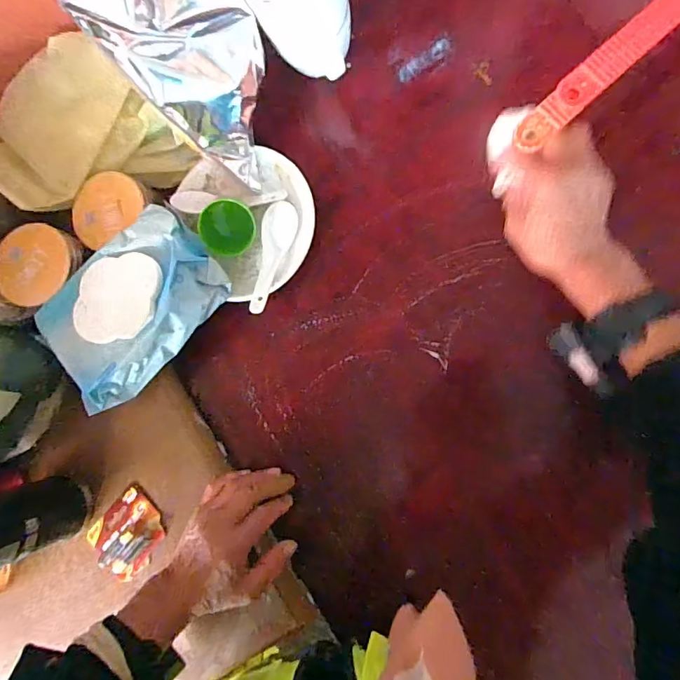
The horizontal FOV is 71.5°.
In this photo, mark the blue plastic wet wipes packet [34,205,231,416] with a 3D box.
[{"bbox_3d":[-0.200,-0.030,0.461,0.110,0.068,0.183,44,98,7],"label":"blue plastic wet wipes packet"}]

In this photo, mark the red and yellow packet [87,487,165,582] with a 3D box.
[{"bbox_3d":[-0.216,0.198,0.478,0.067,0.015,0.076,43,97,6],"label":"red and yellow packet"}]

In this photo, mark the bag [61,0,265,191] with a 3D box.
[{"bbox_3d":[-0.135,-0.266,0.393,0.116,0.287,0.089,-23,48,9],"label":"bag"}]

